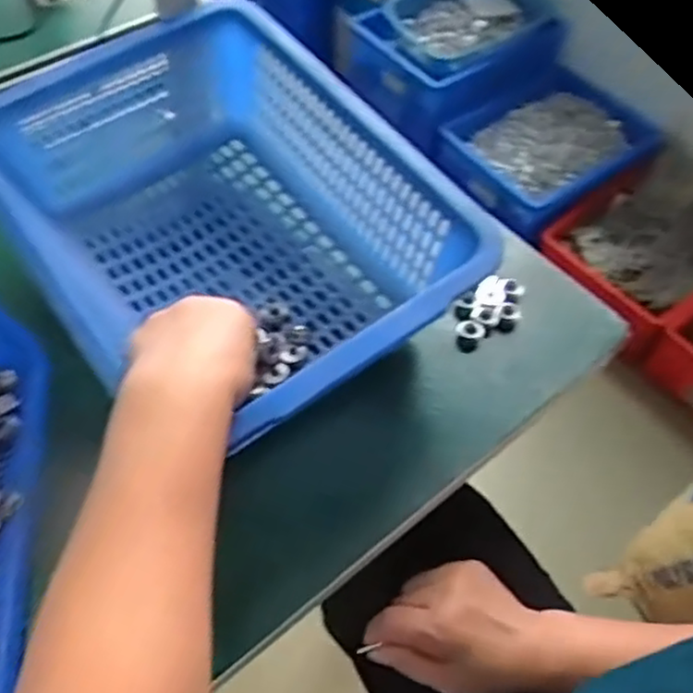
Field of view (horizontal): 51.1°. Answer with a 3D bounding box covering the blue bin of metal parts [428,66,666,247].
[{"bbox_3d":[0.411,-0.407,1.482,0.373,0.103,0.319,-33,63,-24],"label":"blue bin of metal parts"}]

